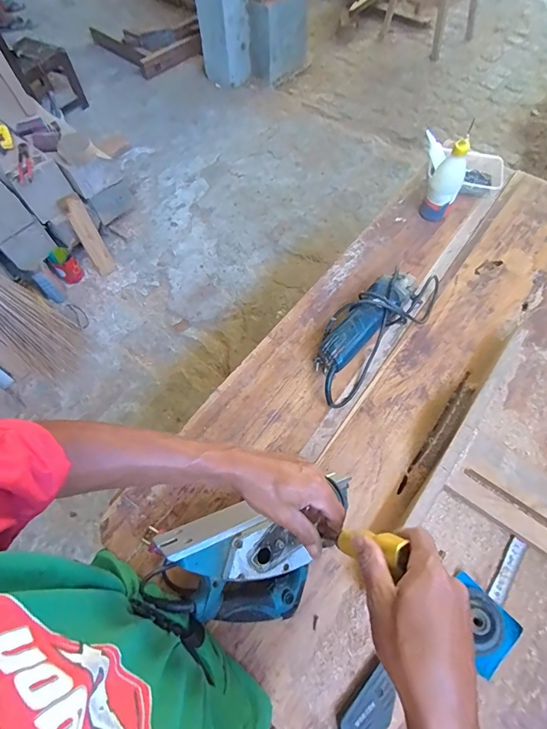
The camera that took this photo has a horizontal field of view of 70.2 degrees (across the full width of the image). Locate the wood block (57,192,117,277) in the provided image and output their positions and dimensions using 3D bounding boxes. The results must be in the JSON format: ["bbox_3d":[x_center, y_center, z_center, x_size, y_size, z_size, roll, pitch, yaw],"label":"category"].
[{"bbox_3d":[-0.809,-0.559,1.710,0.086,0.348,0.040,-27,41,-12],"label":"wood block"}]

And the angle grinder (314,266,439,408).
[{"bbox_3d":[0.198,-0.081,0.750,0.118,0.087,0.356,41,71,20],"label":"angle grinder"}]

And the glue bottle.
[{"bbox_3d":[0.369,-0.391,0.834,0.064,0.171,0.052,25,66,13],"label":"glue bottle"}]

